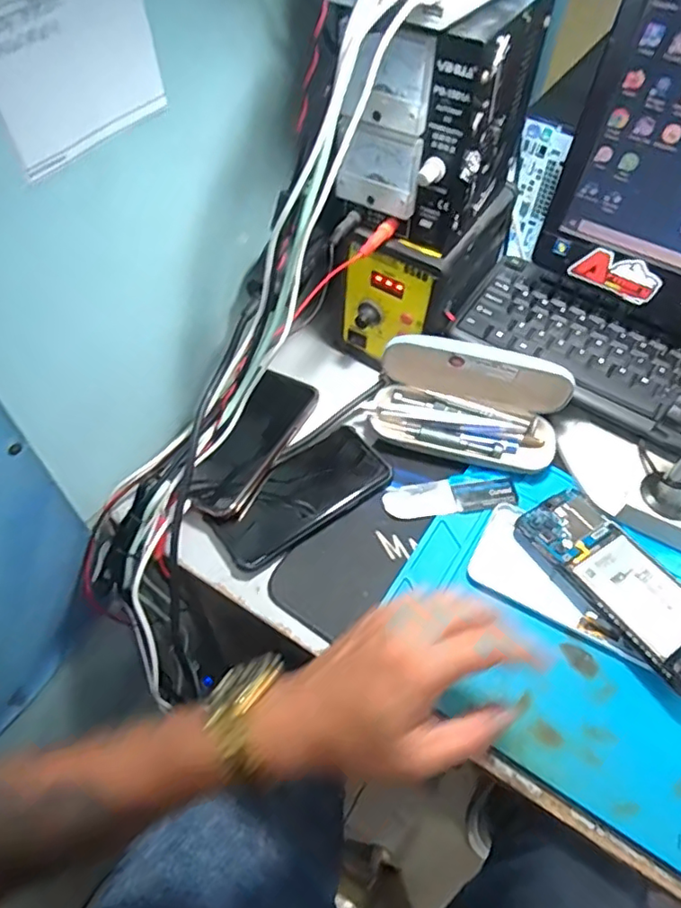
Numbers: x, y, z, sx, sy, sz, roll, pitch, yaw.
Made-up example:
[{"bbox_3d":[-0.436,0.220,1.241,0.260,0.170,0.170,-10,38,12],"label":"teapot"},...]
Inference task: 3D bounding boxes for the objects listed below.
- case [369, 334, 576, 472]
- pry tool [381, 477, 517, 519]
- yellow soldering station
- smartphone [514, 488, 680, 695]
[{"bbox_3d":[0.112,-0.045,0.492,0.157,0.076,0.076,13,56,7],"label":"case"},{"bbox_3d":[0.092,0.037,0.481,0.111,0.005,0.029,-8,56,-8],"label":"pry tool"},{"bbox_3d":[0.077,-0.168,0.537,0.095,0.129,0.164,29,59,17],"label":"yellow soldering station"},{"bbox_3d":[0.211,0.095,0.429,0.072,0.012,0.160,-24,55,-26],"label":"smartphone"}]

